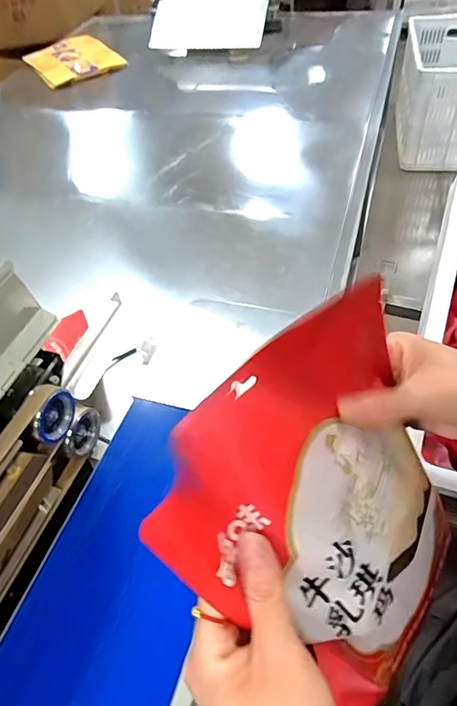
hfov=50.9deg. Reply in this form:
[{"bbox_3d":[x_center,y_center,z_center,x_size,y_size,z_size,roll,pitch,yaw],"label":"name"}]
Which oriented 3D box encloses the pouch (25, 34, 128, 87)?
[{"bbox_3d":[-0.517,-0.964,1.591,0.251,0.049,0.313,-35,58,-16],"label":"pouch"}]

